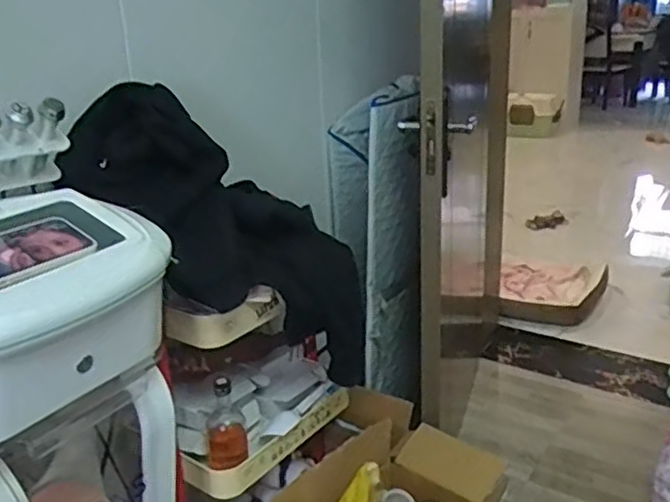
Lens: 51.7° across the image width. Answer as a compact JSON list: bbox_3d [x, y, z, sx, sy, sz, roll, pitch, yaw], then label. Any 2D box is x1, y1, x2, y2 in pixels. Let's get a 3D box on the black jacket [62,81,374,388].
[{"bbox_3d":[-0.163,-0.017,1.222,0.195,0.679,0.266,-45,10,24],"label":"black jacket"}]

